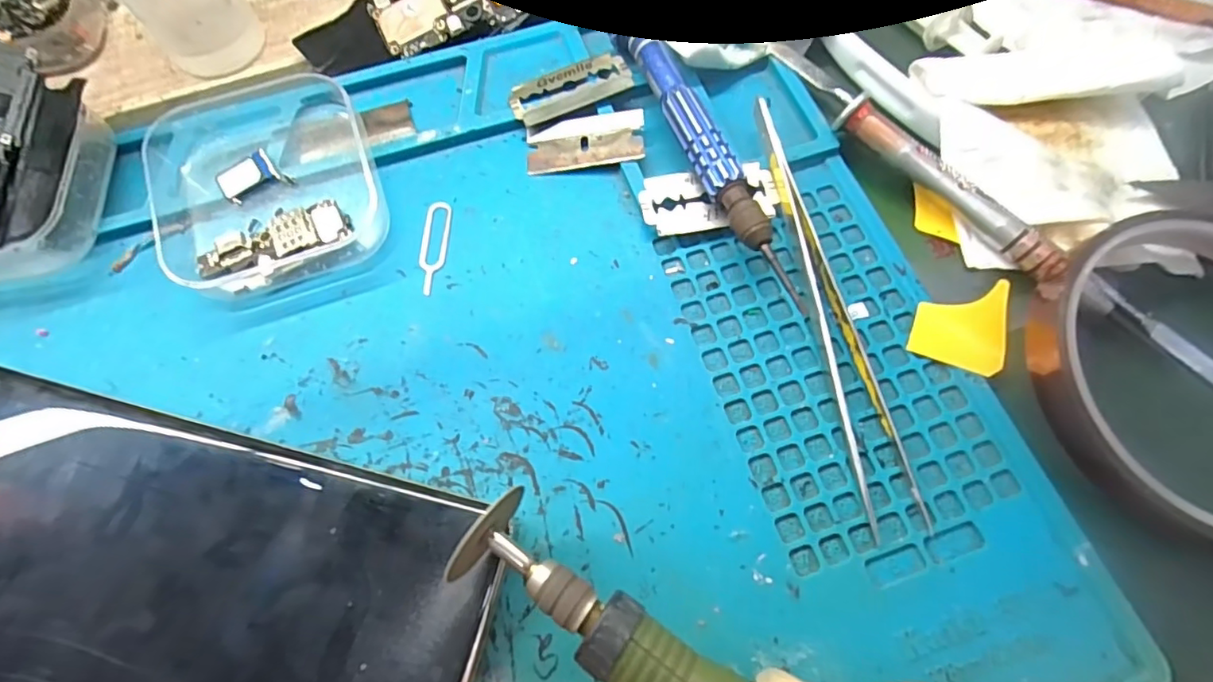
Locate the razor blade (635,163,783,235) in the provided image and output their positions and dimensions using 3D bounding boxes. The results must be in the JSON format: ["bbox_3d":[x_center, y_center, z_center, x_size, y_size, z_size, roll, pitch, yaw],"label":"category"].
[{"bbox_3d":[0.032,-0.045,0.174,0.042,0.004,0.021,-9,71,-3],"label":"razor blade"}]

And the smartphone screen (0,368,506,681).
[{"bbox_3d":[-0.108,0.058,0.134,0.160,0.010,0.073,13,68,7],"label":"smartphone screen"}]

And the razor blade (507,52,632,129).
[{"bbox_3d":[-0.013,-0.087,0.191,0.041,0.004,0.020,-20,63,-4],"label":"razor blade"}]

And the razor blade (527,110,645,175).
[{"bbox_3d":[-0.007,-0.067,0.183,0.038,0.004,0.020,-4,67,0],"label":"razor blade"}]

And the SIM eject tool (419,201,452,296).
[{"bbox_3d":[-0.054,-0.029,0.173,0.008,0.004,0.033,6,69,-6],"label":"SIM eject tool"}]

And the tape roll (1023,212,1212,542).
[{"bbox_3d":[0.152,0.009,0.142,0.088,0.020,0.086,0,67,1],"label":"tape roll"}]

